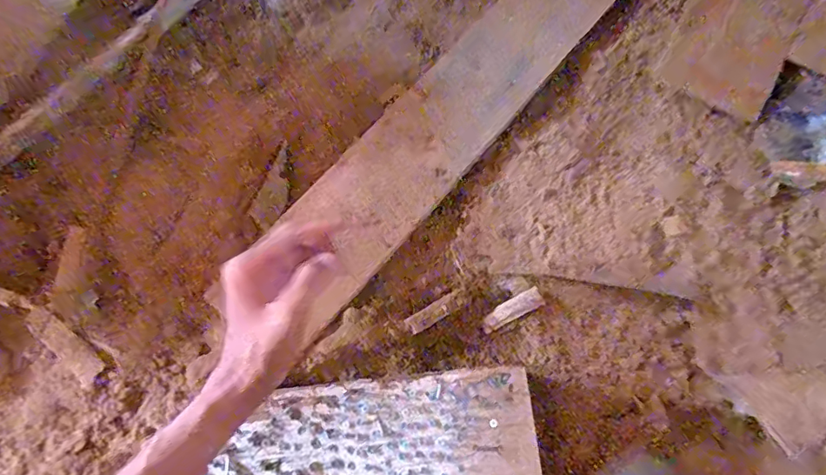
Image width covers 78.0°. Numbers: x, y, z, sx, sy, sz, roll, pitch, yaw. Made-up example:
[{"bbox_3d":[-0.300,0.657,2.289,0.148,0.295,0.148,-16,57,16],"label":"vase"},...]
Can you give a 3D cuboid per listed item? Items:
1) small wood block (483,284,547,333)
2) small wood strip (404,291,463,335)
[{"bbox_3d":[0.107,0.079,0.552,0.070,0.008,0.022,-33,75,12],"label":"small wood block"},{"bbox_3d":[0.022,0.079,0.535,0.063,0.004,0.019,-31,76,-10],"label":"small wood strip"}]

